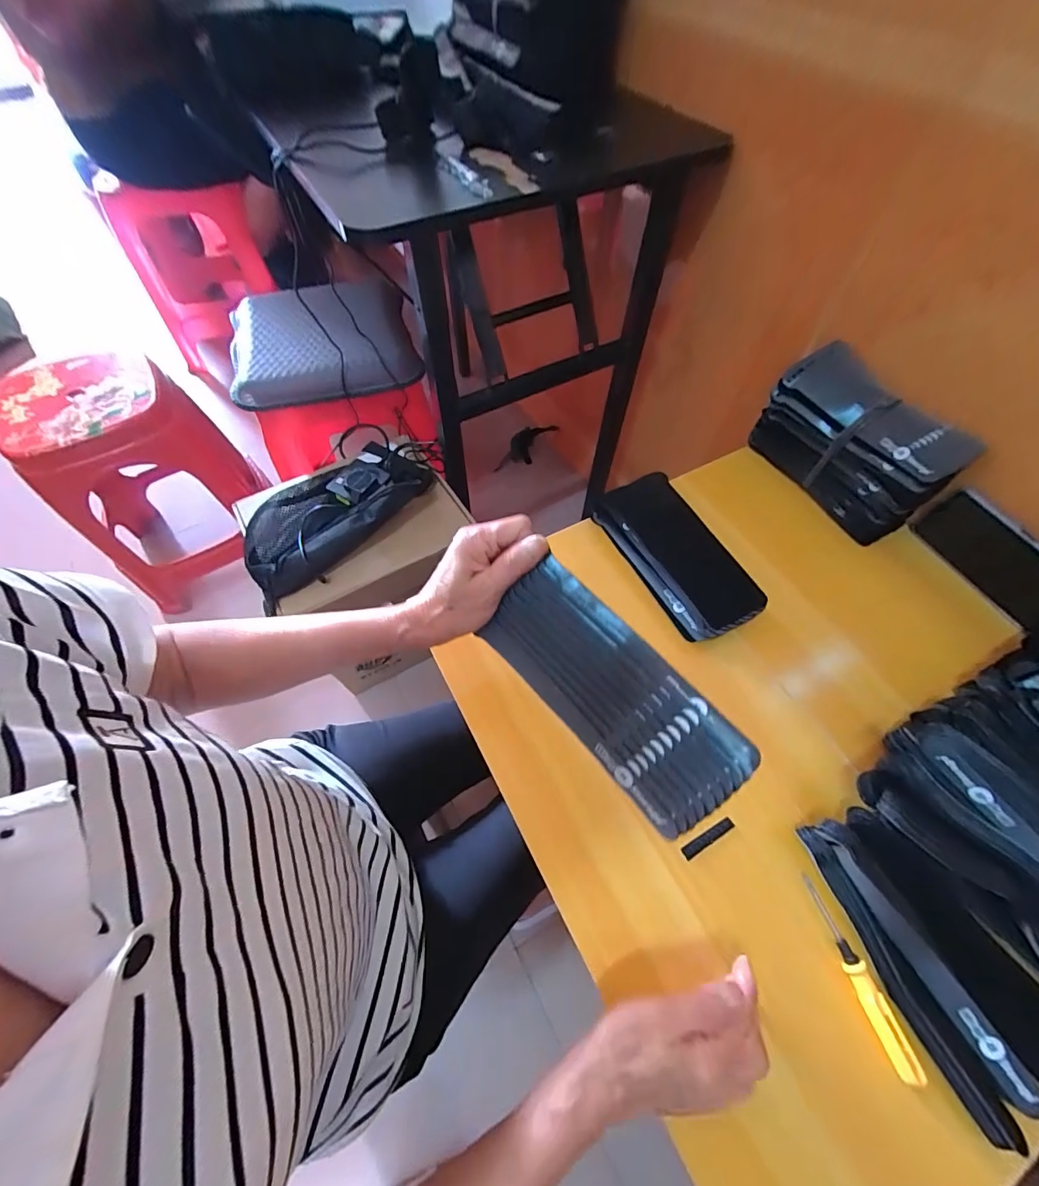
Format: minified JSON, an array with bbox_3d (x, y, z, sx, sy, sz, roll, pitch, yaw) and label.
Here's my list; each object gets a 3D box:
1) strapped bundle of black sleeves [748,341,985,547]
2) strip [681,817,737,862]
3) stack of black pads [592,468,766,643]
[{"bbox_3d":[0.397,-0.177,0.530,0.077,0.124,0.205,-26,64,-13],"label":"strapped bundle of black sleeves"},{"bbox_3d":[0.165,0.214,0.381,0.053,0.004,0.010,-26,64,-14],"label":"strip"},{"bbox_3d":[0.177,-0.047,0.504,0.093,0.050,0.213,-26,64,-13],"label":"stack of black pads"}]

